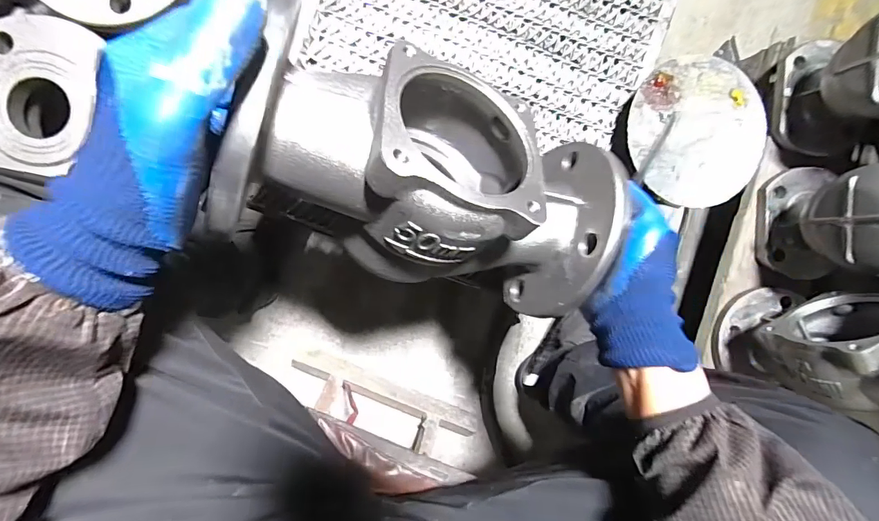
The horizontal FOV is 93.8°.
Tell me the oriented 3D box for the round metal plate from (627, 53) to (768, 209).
[{"bbox_3d":[0.289,-0.145,0.465,0.152,0.018,0.162,0,93,-6],"label":"round metal plate"}]

